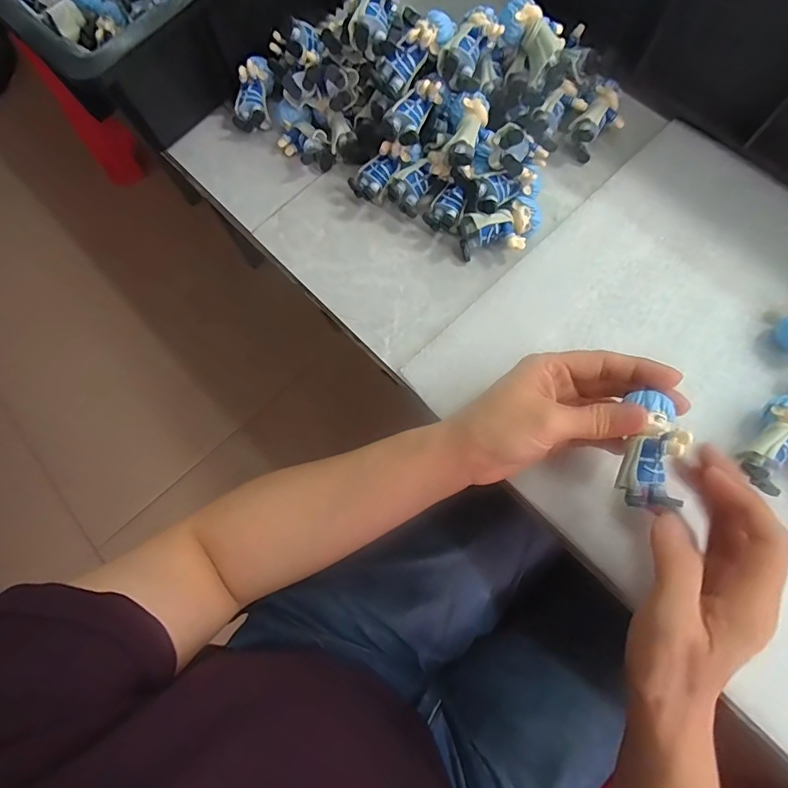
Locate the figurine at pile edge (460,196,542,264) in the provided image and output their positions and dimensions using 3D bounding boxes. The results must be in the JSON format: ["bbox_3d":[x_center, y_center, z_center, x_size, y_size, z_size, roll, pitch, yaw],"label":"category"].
[{"bbox_3d":[0.079,-0.119,0.337,0.059,0.028,0.031,-14,74,-1],"label":"figurine at pile edge"}]

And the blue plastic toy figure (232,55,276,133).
[{"bbox_3d":[-0.114,-0.246,0.372,0.025,0.026,0.055,12,95,5],"label":"blue plastic toy figure"}]

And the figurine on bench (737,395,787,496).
[{"bbox_3d":[0.240,0.034,0.284,0.032,0.031,0.067,36,79,12],"label":"figurine on bench"}]

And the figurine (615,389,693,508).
[{"bbox_3d":[0.141,0.031,0.244,0.027,0.024,0.060,9,91,4],"label":"figurine"}]

